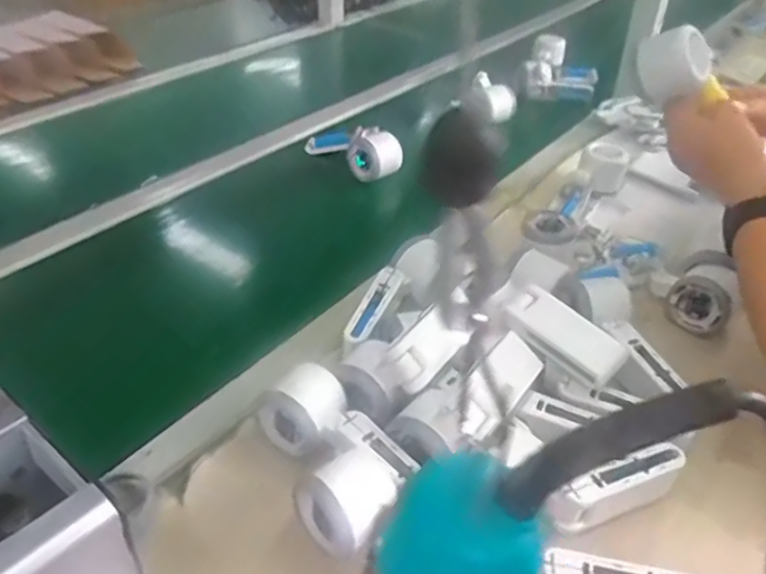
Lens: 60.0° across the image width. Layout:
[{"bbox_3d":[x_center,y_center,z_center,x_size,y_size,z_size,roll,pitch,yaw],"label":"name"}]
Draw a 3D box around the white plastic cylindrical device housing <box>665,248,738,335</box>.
[{"bbox_3d":[0.311,0.005,0.645,0.056,0.062,0.054,22,41,25],"label":"white plastic cylindrical device housing"}]

